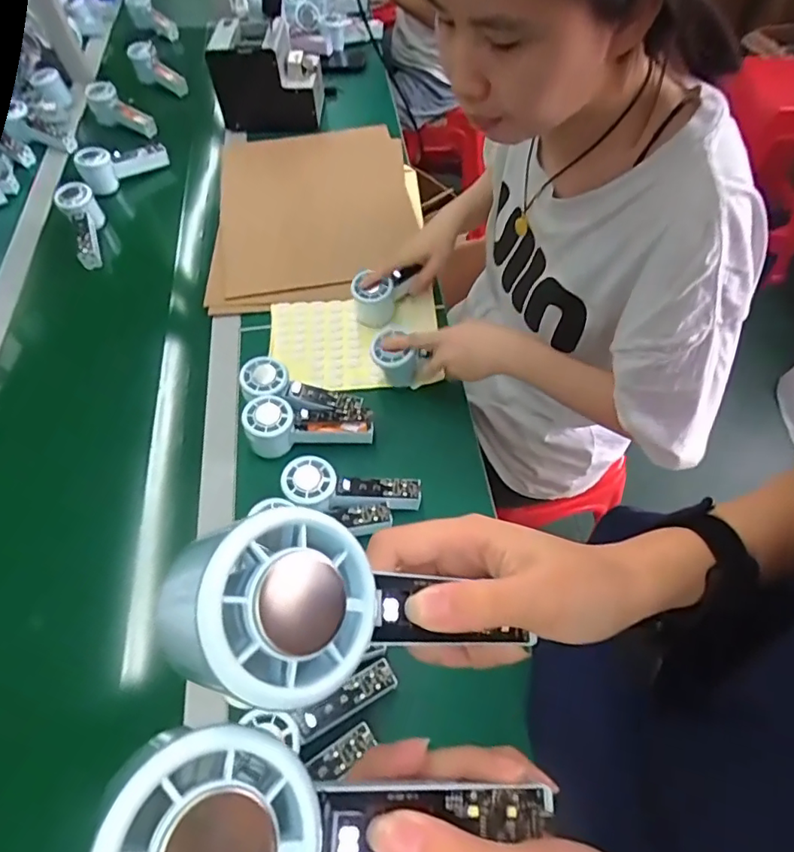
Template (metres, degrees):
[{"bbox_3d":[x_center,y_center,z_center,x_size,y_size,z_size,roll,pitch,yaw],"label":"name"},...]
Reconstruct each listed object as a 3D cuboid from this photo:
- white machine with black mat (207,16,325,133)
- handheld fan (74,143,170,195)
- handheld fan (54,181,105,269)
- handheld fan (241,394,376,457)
[{"bbox_3d":[-0.233,-0.645,1.011,0.179,0.128,0.134,3,56,3],"label":"white machine with black mat"},{"bbox_3d":[-0.483,-0.468,0.967,0.149,0.055,0.045,-36,63,-21],"label":"handheld fan"},{"bbox_3d":[-0.500,-0.313,0.880,0.053,0.053,0.153,-16,74,-9],"label":"handheld fan"},{"bbox_3d":[-0.106,-0.002,0.657,0.151,0.054,0.061,0,56,1],"label":"handheld fan"}]

